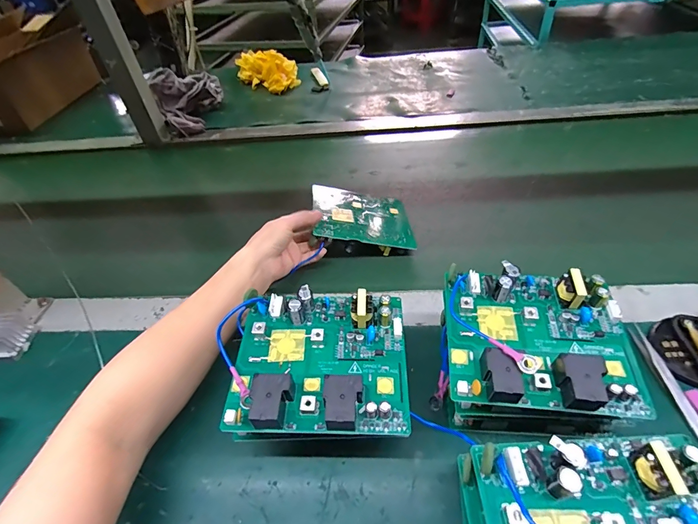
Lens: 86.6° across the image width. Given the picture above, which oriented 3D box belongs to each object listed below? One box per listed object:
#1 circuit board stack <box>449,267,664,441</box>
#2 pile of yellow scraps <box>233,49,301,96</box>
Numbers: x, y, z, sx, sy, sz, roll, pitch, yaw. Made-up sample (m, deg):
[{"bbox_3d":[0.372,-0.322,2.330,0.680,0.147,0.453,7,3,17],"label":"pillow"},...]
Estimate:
[{"bbox_3d":[0.143,0.080,0.299,0.136,0.099,0.122,3,46,10],"label":"circuit board stack"},{"bbox_3d":[-0.205,-0.484,0.933,0.170,0.072,0.095,28,55,30],"label":"pile of yellow scraps"}]

